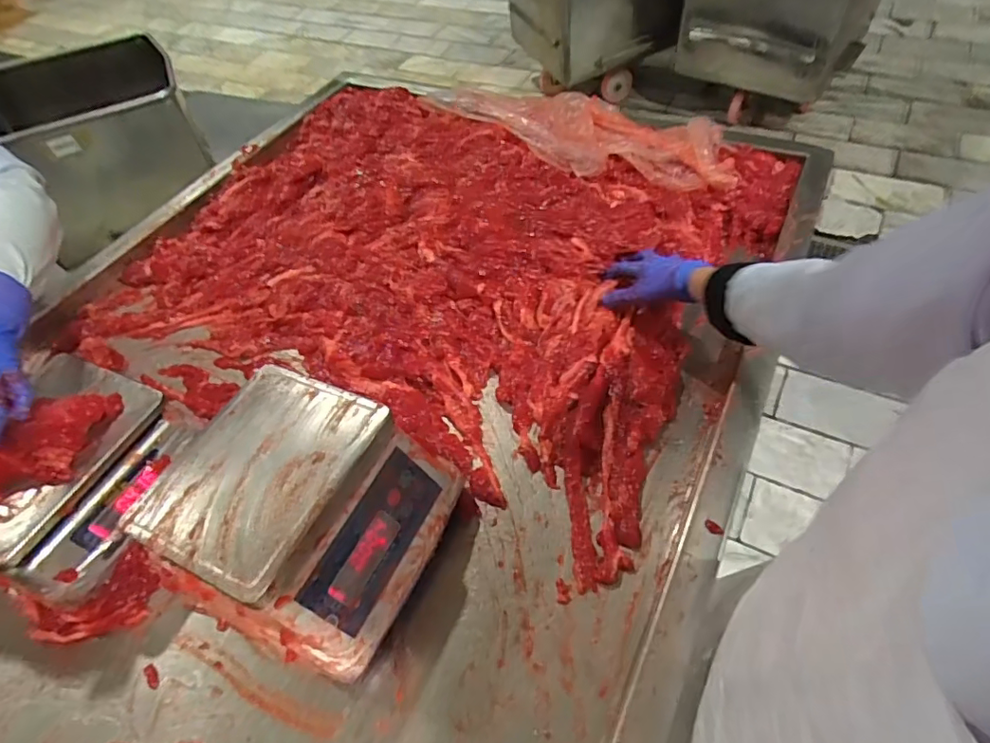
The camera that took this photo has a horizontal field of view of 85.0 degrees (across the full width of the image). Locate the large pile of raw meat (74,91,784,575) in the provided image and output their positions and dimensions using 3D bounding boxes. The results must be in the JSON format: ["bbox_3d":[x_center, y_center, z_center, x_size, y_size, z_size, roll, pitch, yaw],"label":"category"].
[{"bbox_3d":[-0.096,-0.209,0.853,0.903,0.095,0.738,19,57,19],"label":"large pile of raw meat"}]

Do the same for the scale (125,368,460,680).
[{"bbox_3d":[-0.193,0.132,0.535,0.240,0.115,0.216,18,57,18],"label":"scale"}]

